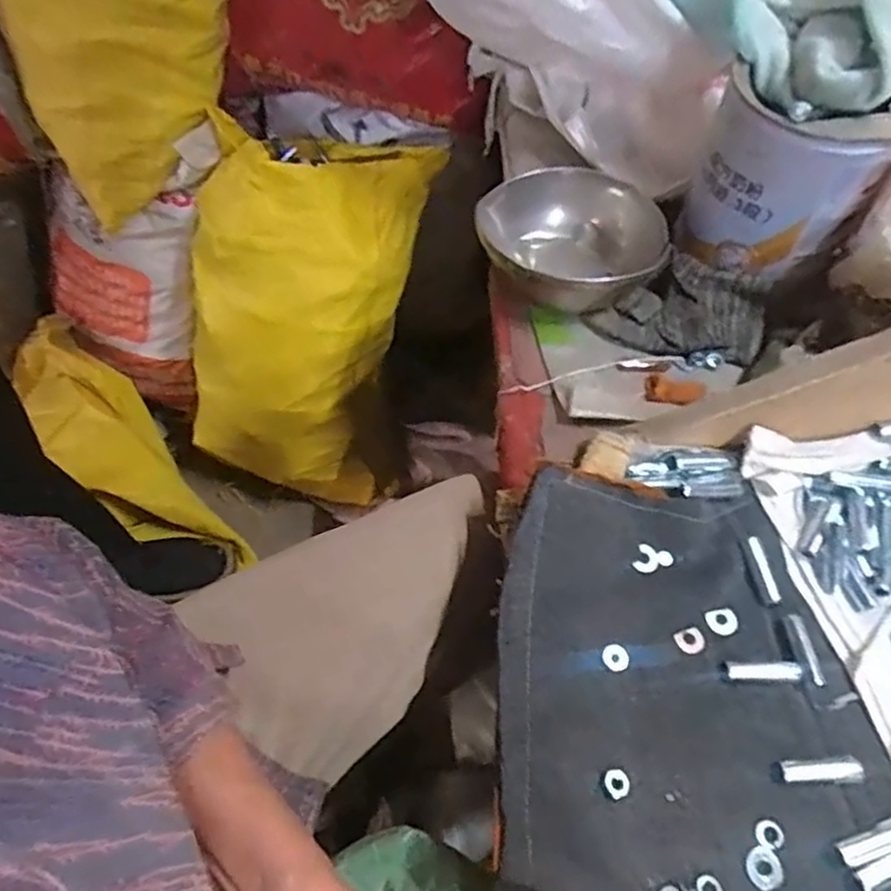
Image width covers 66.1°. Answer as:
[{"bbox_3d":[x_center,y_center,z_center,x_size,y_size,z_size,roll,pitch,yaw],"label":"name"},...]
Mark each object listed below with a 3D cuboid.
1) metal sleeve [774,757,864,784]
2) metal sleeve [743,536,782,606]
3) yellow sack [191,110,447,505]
[{"bbox_3d":[0.209,0.182,0.383,0.045,0.011,0.013,-1,59,-1],"label":"metal sleeve"},{"bbox_3d":[0.204,0.081,0.443,0.011,0.010,0.044,-10,59,-6],"label":"metal sleeve"},{"bbox_3d":[-0.165,-0.157,0.847,0.269,0.409,0.150,-2,27,-18],"label":"yellow sack"}]

